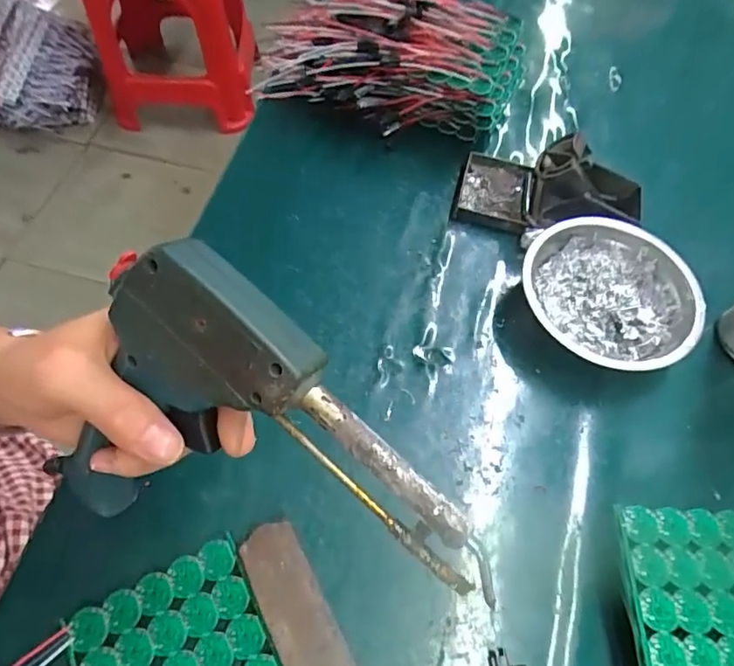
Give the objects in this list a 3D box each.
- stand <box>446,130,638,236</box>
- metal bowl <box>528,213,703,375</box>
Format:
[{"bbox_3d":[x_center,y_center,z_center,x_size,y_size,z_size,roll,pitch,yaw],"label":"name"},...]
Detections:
[{"bbox_3d":[0.151,-0.119,0.424,0.148,0.066,0.074,19,62,7],"label":"stand"},{"bbox_3d":[0.180,-0.027,0.395,0.115,0.038,0.122,1,62,-3],"label":"metal bowl"}]

